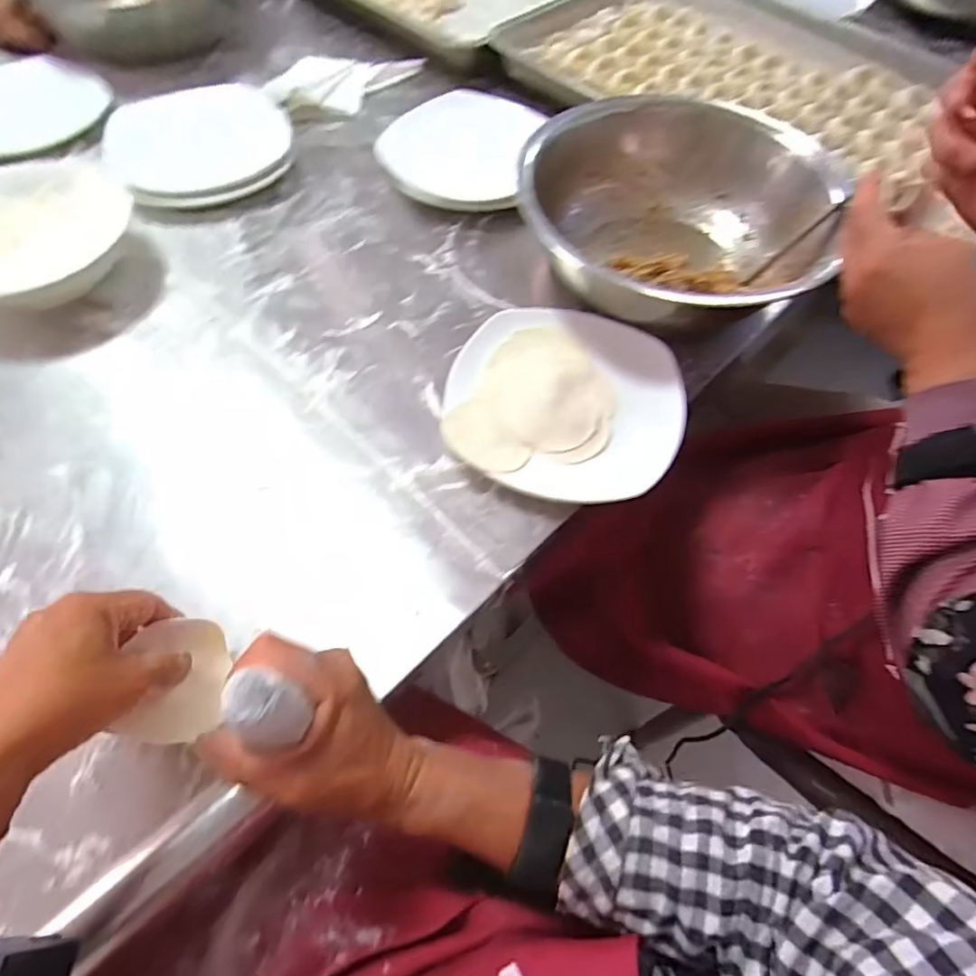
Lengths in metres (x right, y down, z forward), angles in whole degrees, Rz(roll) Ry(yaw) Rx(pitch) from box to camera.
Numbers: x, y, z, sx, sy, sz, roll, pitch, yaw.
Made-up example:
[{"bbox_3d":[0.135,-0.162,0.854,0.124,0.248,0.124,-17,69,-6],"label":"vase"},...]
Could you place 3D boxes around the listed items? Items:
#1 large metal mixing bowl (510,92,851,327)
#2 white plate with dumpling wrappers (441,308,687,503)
[{"bbox_3d":[0.165,-0.248,0.508,0.221,0.112,0.199,-27,64,-14],"label":"large metal mixing bowl"},{"bbox_3d":[0.062,-0.072,0.452,0.181,0.027,0.167,8,61,4],"label":"white plate with dumpling wrappers"}]

